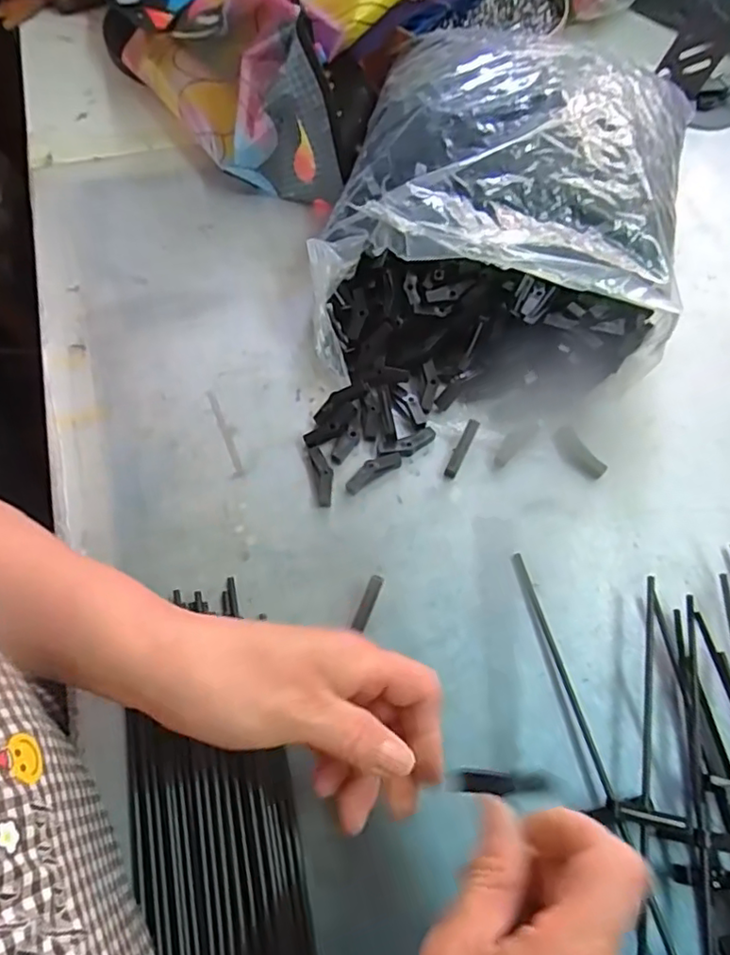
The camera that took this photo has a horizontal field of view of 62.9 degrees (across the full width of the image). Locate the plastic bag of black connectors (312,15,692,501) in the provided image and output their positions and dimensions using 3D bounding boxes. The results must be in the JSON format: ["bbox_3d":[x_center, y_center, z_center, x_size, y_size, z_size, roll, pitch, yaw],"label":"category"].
[{"bbox_3d":[0.086,-0.160,0.409,0.221,0.117,0.319,11,64,2],"label":"plastic bag of black connectors"}]

